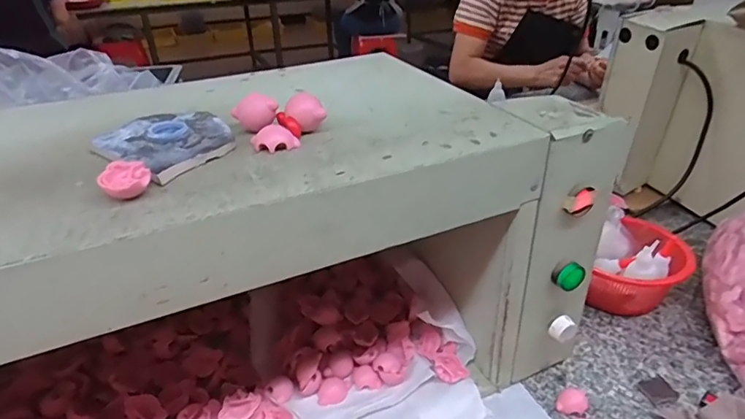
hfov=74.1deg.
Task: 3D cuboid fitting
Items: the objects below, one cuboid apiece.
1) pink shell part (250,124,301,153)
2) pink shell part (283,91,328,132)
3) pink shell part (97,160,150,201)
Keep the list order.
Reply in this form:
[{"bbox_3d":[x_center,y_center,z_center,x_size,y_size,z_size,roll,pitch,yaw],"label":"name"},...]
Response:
[{"bbox_3d":[-0.071,-0.052,0.359,0.033,0.013,0.022,-7,31,-9],"label":"pink shell part"},{"bbox_3d":[-0.052,-0.076,0.378,0.029,0.022,0.029,-7,31,-9],"label":"pink shell part"},{"bbox_3d":[-0.150,-0.017,0.301,0.028,0.015,0.031,-15,33,-22],"label":"pink shell part"}]

